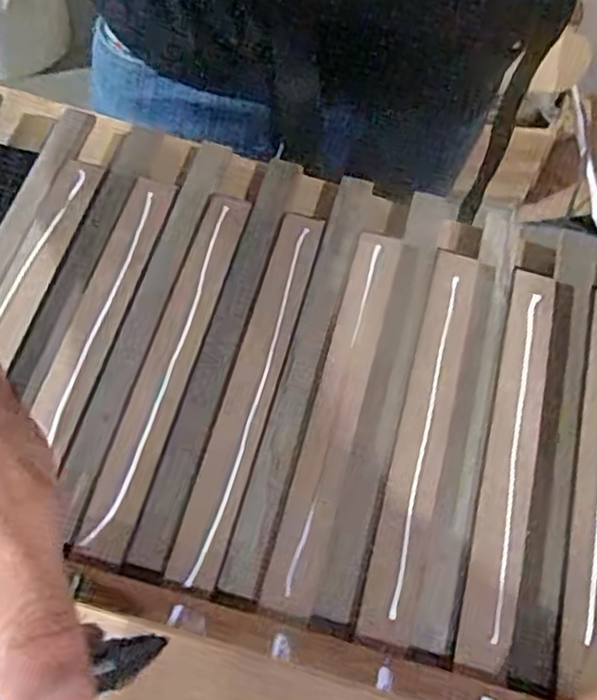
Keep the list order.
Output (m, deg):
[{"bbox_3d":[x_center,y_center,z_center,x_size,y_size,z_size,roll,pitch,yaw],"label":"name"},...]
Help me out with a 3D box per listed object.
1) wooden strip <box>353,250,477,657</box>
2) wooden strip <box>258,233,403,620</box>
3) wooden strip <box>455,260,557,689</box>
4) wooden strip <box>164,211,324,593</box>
[{"bbox_3d":[0.051,0.031,0.288,0.019,0.006,0.171,15,63,4],"label":"wooden strip"},{"bbox_3d":[0.016,0.022,0.294,0.019,0.004,0.168,15,65,4],"label":"wooden strip"},{"bbox_3d":[0.087,0.040,0.286,0.019,0.005,0.169,15,63,4],"label":"wooden strip"},{"bbox_3d":[-0.019,0.012,0.297,0.020,0.011,0.168,15,63,4],"label":"wooden strip"}]

